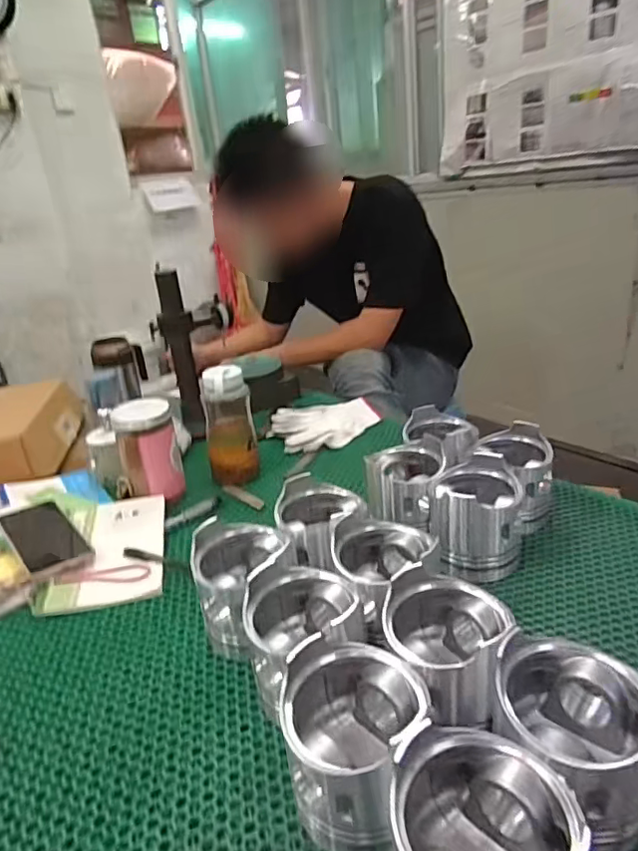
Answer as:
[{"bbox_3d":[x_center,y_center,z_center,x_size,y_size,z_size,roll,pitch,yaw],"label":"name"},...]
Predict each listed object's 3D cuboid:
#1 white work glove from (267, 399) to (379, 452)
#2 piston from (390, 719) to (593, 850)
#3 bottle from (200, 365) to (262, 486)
[{"bbox_3d":[0.011,0.000,1.020,0.194,0.029,0.144,-8,24,-3],"label":"white work glove"},{"bbox_3d":[0.095,0.253,0.326,0.102,0.113,0.093,-5,24,2],"label":"piston"},{"bbox_3d":[-0.135,0.005,0.848,0.078,0.178,0.061,-11,24,-11],"label":"bottle"}]

